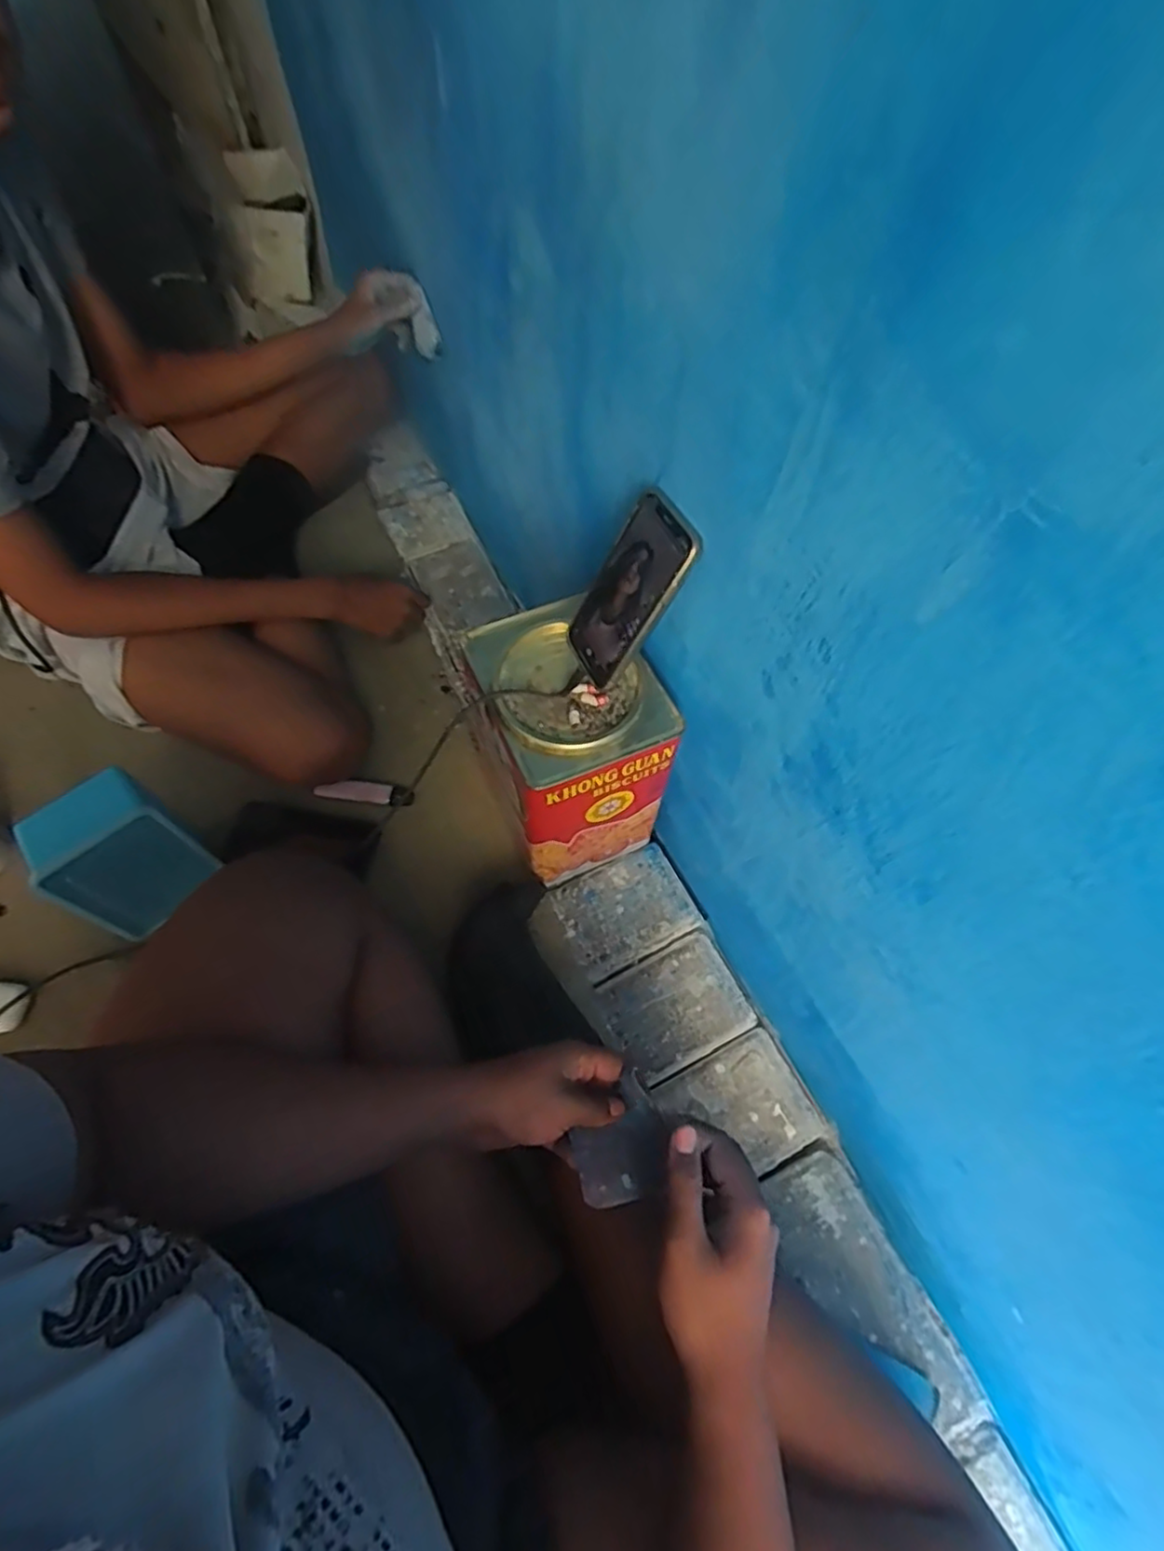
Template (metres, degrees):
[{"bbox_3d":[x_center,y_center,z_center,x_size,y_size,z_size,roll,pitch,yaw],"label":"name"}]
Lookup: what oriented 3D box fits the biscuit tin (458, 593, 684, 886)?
[{"bbox_3d":[-0.016,-0.029,0.672,0.143,0.207,0.173,-20,65,-13],"label":"biscuit tin"}]

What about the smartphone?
[{"bbox_3d":[0.034,-0.136,0.519,0.009,0.142,0.068,-3,51,-38],"label":"smartphone"}]

